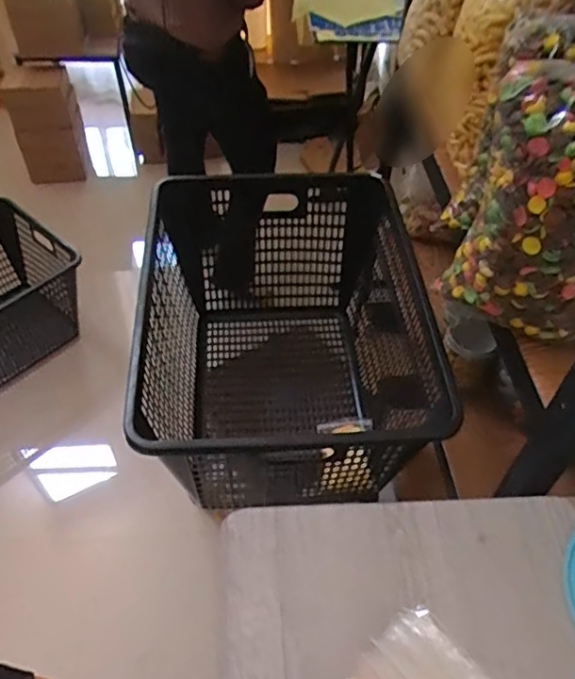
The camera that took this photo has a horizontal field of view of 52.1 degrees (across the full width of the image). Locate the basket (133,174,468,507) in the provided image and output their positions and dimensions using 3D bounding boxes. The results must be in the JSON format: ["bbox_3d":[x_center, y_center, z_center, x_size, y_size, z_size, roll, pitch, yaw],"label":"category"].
[{"bbox_3d":[-0.014,0.011,0.995,0.400,0.337,0.560,-2,49,-3],"label":"basket"}]

